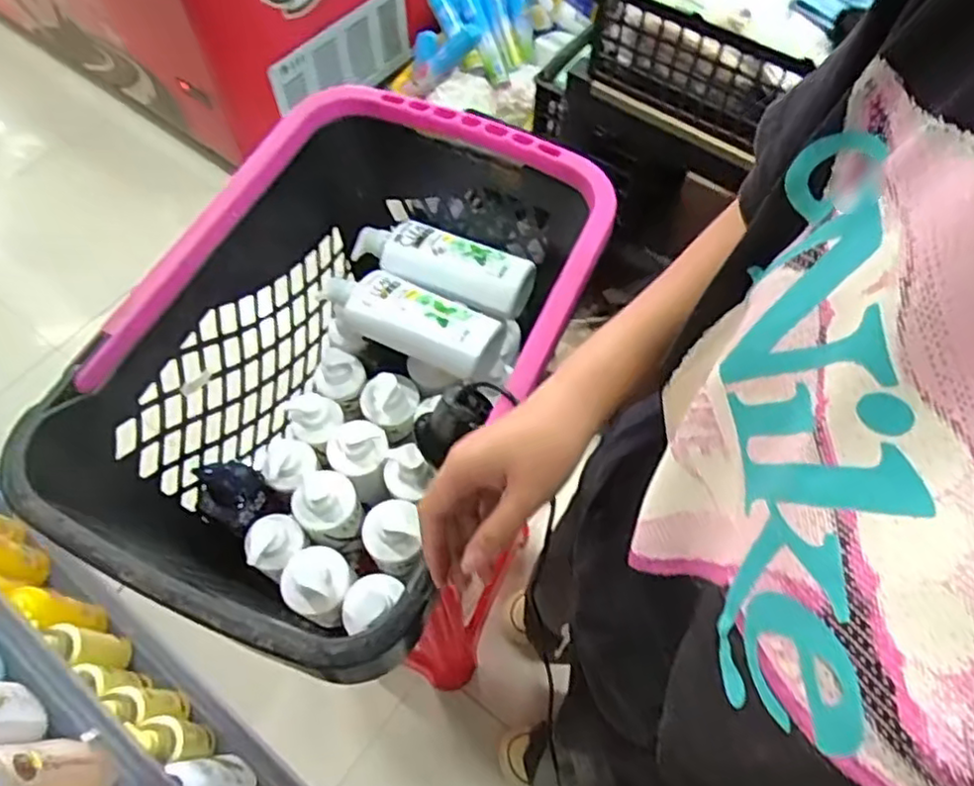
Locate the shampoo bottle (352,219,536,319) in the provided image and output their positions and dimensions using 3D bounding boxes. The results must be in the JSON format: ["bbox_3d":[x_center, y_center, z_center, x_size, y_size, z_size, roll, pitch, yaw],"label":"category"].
[{"bbox_3d":[-0.057,-0.158,0.823,0.226,0.043,0.081,19,62,10],"label":"shampoo bottle"}]

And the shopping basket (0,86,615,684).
[{"bbox_3d":[-0.139,-0.016,0.729,0.381,0.286,0.552,21,63,12],"label":"shopping basket"}]

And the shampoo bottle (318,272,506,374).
[{"bbox_3d":[-0.095,-0.093,0.790,0.219,0.040,0.070,23,63,13],"label":"shampoo bottle"}]

